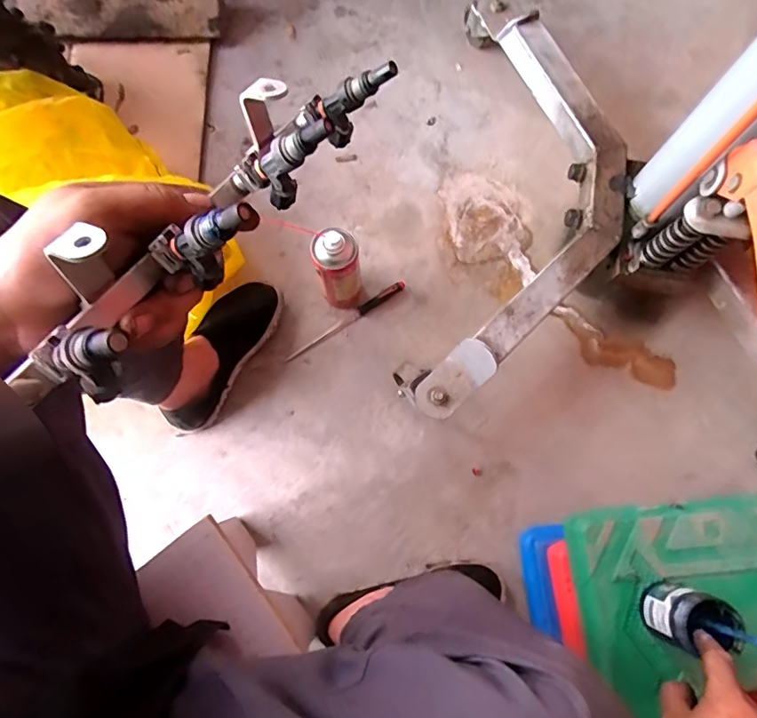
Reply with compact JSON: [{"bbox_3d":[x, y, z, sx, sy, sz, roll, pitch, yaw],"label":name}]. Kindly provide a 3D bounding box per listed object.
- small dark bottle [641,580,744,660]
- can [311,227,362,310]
[{"bbox_3d":[0.307,0.255,0.489,0.056,0.076,0.053,18,77,4],"label":"small dark bottle"},{"bbox_3d":[-0.060,-0.133,0.727,0.059,0.173,0.060,0,77,0],"label":"can"}]

